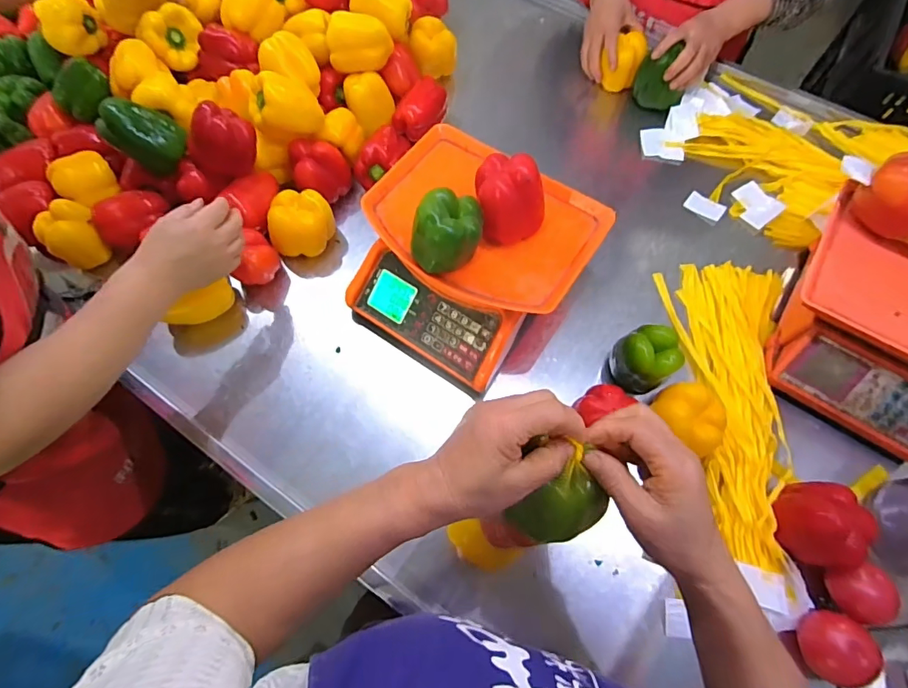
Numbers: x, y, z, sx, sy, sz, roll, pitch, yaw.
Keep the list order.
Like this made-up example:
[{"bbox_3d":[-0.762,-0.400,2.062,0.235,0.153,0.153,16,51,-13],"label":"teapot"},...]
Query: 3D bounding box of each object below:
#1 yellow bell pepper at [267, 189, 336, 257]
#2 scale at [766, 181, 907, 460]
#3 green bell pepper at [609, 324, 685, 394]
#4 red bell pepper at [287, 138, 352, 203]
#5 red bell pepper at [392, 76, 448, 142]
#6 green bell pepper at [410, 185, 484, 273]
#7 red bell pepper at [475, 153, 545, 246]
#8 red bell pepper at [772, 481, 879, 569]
[{"bbox_3d":[-0.223,-0.183,0.690,0.087,0.070,0.078,-11,66,-6],"label":"yellow bell pepper"},{"bbox_3d":[0.574,-0.002,0.612,0.298,0.131,0.248,33,69,13],"label":"scale"},{"bbox_3d":[0.244,0.023,0.611,0.068,0.092,0.072,-34,71,-15],"label":"green bell pepper"},{"bbox_3d":[-0.201,-0.261,0.721,0.083,0.076,0.078,-16,67,-8],"label":"red bell pepper"},{"bbox_3d":[-0.058,-0.403,0.791,0.071,0.060,0.088,28,68,11],"label":"red bell pepper"},{"bbox_3d":[-0.007,-0.130,0.541,0.083,0.071,0.060,-11,66,-6],"label":"green bell pepper"},{"bbox_3d":[0.067,-0.172,0.560,0.083,0.085,0.066,7,66,2],"label":"red bell pepper"},{"bbox_3d":[0.410,0.206,0.531,0.079,0.073,0.086,-20,68,-10],"label":"red bell pepper"}]

